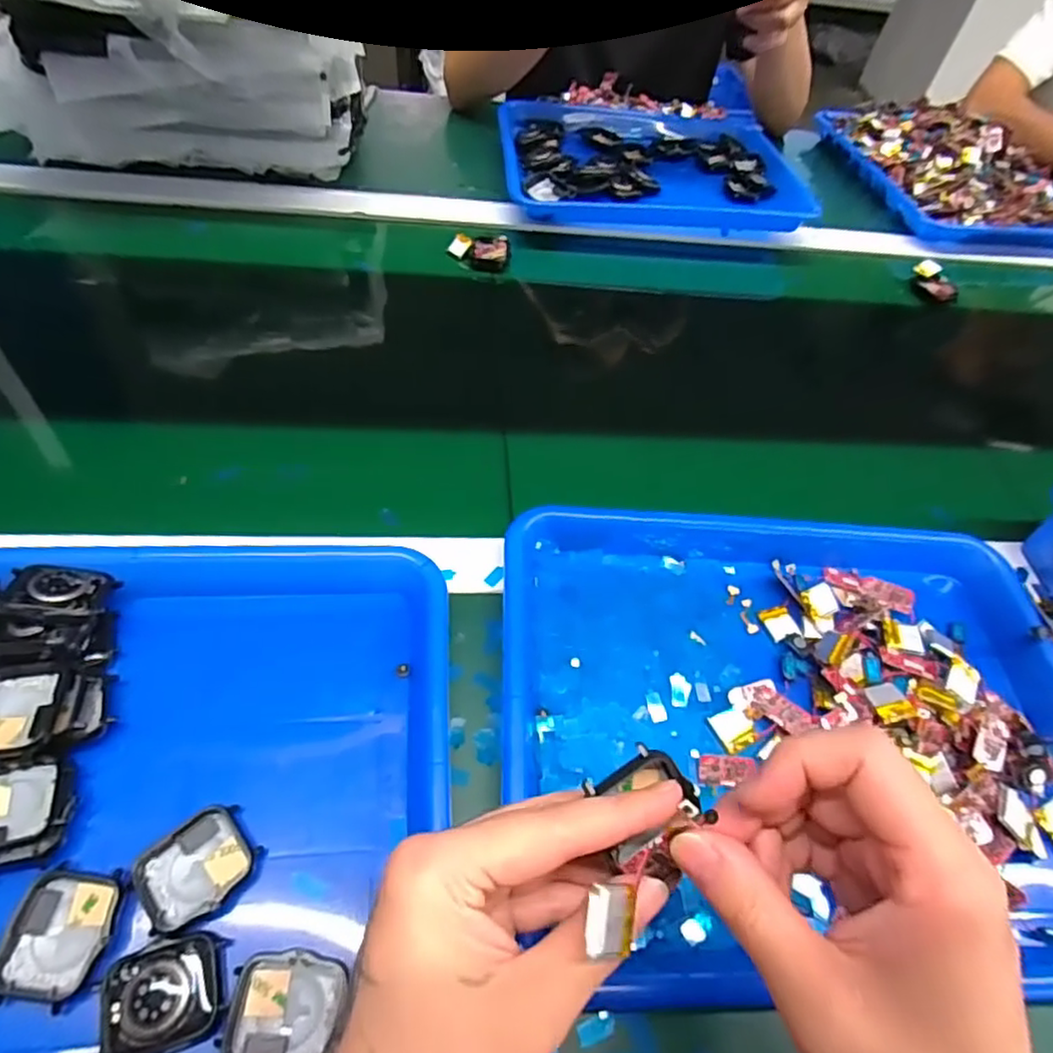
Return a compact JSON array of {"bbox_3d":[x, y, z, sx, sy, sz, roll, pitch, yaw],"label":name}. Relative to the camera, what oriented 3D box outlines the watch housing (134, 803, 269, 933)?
[{"bbox_3d":[-0.144,0.151,0.280,0.046,0.013,0.039,-31,63,-23],"label":"watch housing"}]

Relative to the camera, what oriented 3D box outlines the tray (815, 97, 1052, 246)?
[{"bbox_3d":[0.531,-0.455,0.783,0.219,0.047,0.307,-4,55,-10],"label":"tray"}]

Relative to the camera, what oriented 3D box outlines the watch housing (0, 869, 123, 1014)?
[{"bbox_3d":[-0.190,0.167,0.259,0.037,0.015,0.045,6,55,-1],"label":"watch housing"}]

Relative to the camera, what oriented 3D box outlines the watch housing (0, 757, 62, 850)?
[{"bbox_3d":[-0.224,0.120,0.276,0.038,0.016,0.034,-7,56,-10],"label":"watch housing"}]

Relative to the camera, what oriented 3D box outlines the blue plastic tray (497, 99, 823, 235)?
[{"bbox_3d":[0.141,-0.426,0.737,0.339,0.039,0.279,4,54,-5],"label":"blue plastic tray"}]

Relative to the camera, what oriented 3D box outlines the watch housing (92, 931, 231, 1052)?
[{"bbox_3d":[-0.144,0.185,0.249,0.043,0.008,0.038,-12,57,-13],"label":"watch housing"}]

